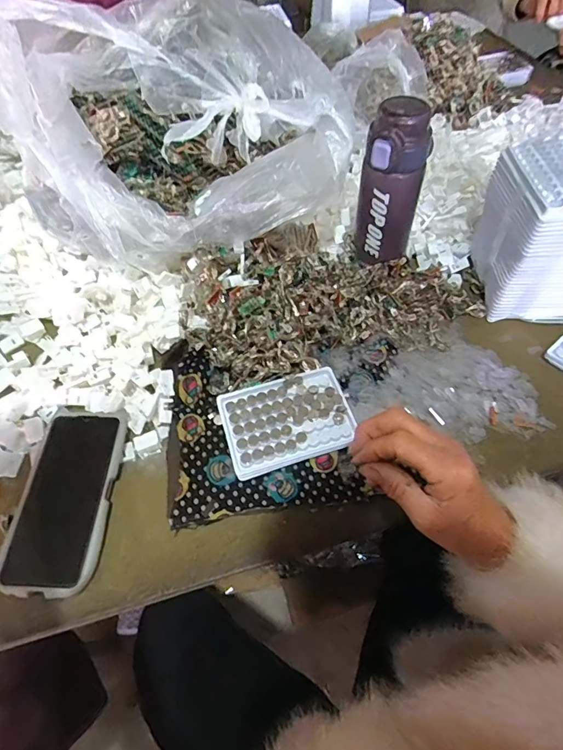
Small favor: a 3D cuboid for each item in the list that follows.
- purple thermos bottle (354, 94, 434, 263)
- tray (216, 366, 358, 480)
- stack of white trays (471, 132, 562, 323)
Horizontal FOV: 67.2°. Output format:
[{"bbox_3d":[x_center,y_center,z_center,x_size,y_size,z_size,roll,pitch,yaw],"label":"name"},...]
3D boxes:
[{"bbox_3d":[0.128,-0.218,0.496,0.069,0.166,0.061,13,58,11],"label":"purple thermos bottle"},{"bbox_3d":[0.006,0.045,0.442,0.129,0.016,0.092,-16,60,-9],"label":"tray"},{"bbox_3d":[0.299,-0.168,0.486,0.099,0.143,0.132,-2,57,1],"label":"stack of white trays"}]

